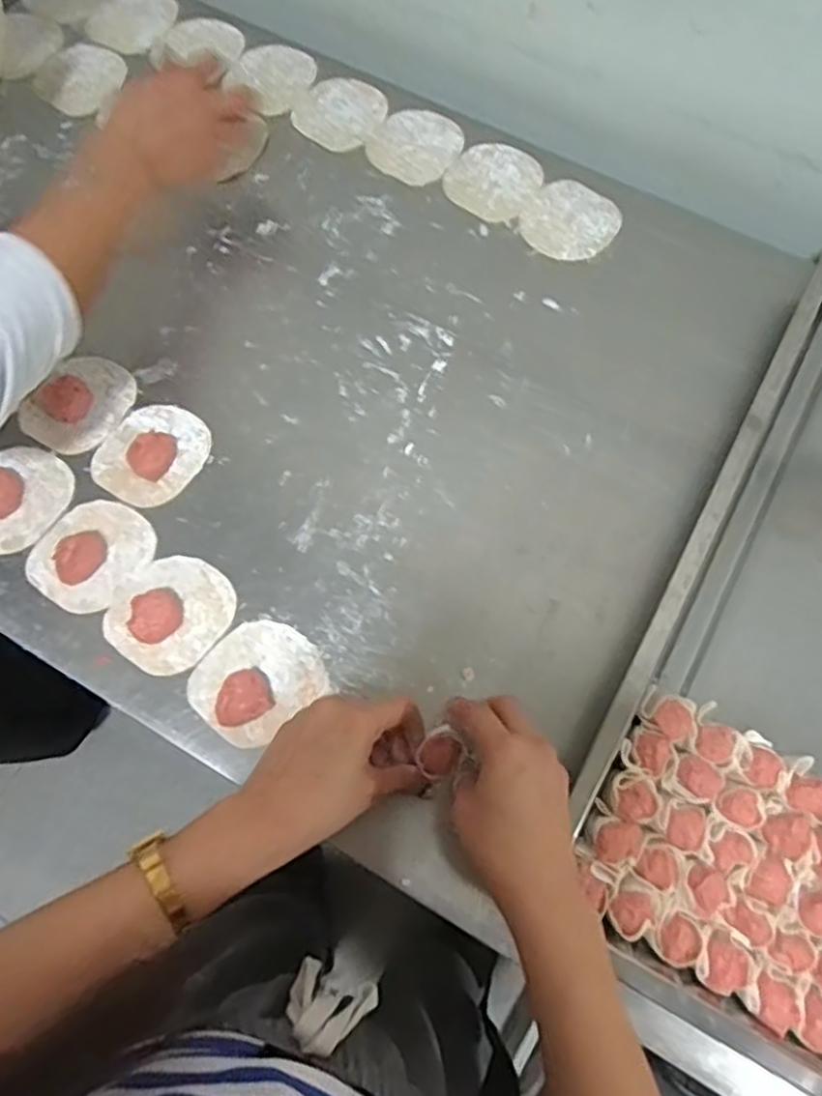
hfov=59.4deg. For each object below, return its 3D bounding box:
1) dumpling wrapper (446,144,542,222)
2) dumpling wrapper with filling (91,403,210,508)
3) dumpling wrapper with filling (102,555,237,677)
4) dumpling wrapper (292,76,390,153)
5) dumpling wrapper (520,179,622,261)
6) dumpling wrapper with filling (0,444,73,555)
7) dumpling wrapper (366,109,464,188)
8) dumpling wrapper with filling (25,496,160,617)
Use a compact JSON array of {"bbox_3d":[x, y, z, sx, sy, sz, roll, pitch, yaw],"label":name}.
[{"bbox_3d":[0.076,-0.337,0.658,0.079,0.004,0.081,0,72,0],"label":"dumpling wrapper"},{"bbox_3d":[-0.204,-0.079,0.558,0.076,0.029,0.086,32,75,10],"label":"dumpling wrapper with filling"},{"bbox_3d":[-0.174,0.047,0.521,0.077,0.015,0.085,36,75,11],"label":"dumpling wrapper with filling"},{"bbox_3d":[-0.067,-0.418,0.689,0.078,0.004,0.084,0,72,0],"label":"dumpling wrapper"},{"bbox_3d":[0.141,-0.291,0.642,0.079,0.004,0.083,0,72,0],"label":"dumpling wrapper"},{"bbox_3d":[-0.306,-0.041,0.547,0.076,0.019,0.085,27,74,8],"label":"dumpling wrapper with filling"},{"bbox_3d":[0.006,-0.377,0.673,0.079,0.004,0.084,0,72,0],"label":"dumpling wrapper"},{"bbox_3d":[-0.239,0.002,0.531,0.077,0.025,0.085,33,75,10],"label":"dumpling wrapper with filling"}]

